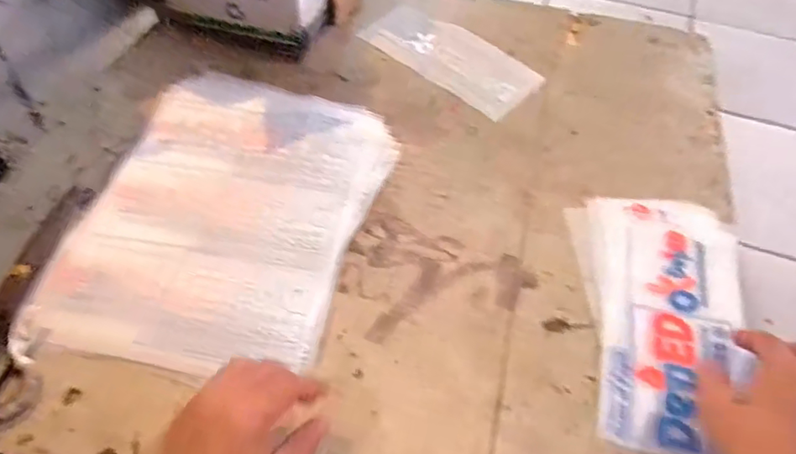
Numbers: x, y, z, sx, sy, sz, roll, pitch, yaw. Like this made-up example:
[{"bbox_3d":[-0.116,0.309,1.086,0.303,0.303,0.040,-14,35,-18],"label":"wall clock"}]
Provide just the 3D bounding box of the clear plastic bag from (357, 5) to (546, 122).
[{"bbox_3d":[0.074,-0.236,0.745,0.245,0.009,0.115,37,59,23],"label":"clear plastic bag"}]

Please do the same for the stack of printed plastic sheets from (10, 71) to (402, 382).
[{"bbox_3d":[-0.166,-0.028,0.565,0.273,0.024,0.368,8,53,4],"label":"stack of printed plastic sheets"}]

